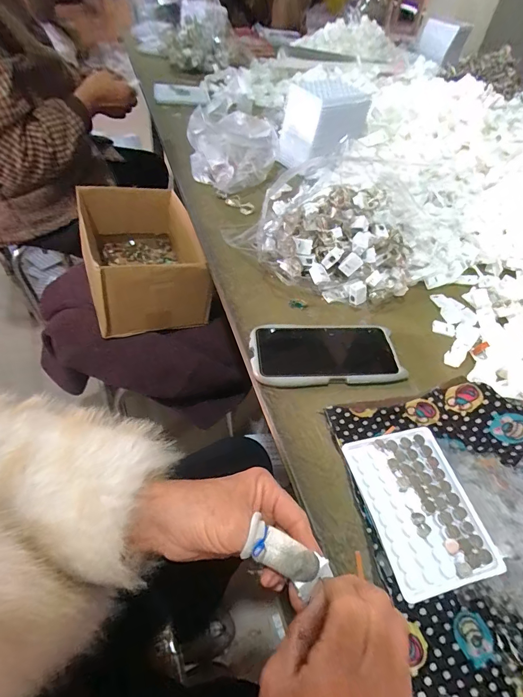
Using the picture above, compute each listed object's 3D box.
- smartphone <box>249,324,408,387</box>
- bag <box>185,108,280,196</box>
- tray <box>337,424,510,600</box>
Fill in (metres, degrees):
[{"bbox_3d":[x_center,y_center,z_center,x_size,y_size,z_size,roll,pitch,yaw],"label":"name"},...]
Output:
[{"bbox_3d":[0.074,0.003,0.435,0.170,0.010,0.085,-4,52,-5],"label":"smartphone"},{"bbox_3d":[-0.045,-0.345,0.641,0.142,0.101,0.102,-11,53,-16],"label":"bag"},{"bbox_3d":[0.138,0.139,0.332,0.090,0.012,0.129,-11,53,-10],"label":"tray"}]

